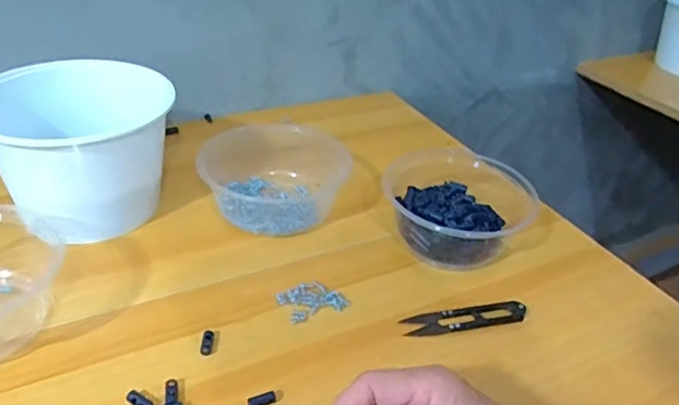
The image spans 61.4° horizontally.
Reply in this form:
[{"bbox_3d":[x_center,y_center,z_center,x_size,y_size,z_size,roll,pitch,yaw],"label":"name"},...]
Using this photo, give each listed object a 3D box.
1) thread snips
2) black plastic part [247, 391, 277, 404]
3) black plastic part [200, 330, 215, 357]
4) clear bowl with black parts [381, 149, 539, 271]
[{"bbox_3d":[0.099,0.090,0.451,0.098,0.010,0.024,-5,37,-13],"label":"thread snips"},{"bbox_3d":[-0.050,0.129,0.372,0.018,0.004,0.008,-9,38,-18],"label":"black plastic part"},{"bbox_3d":[-0.095,0.100,0.413,0.009,0.004,0.022,2,36,-4],"label":"black plastic part"},{"bbox_3d":[0.106,0.002,0.543,0.154,0.044,0.127,-28,46,-37],"label":"clear bowl with black parts"}]

